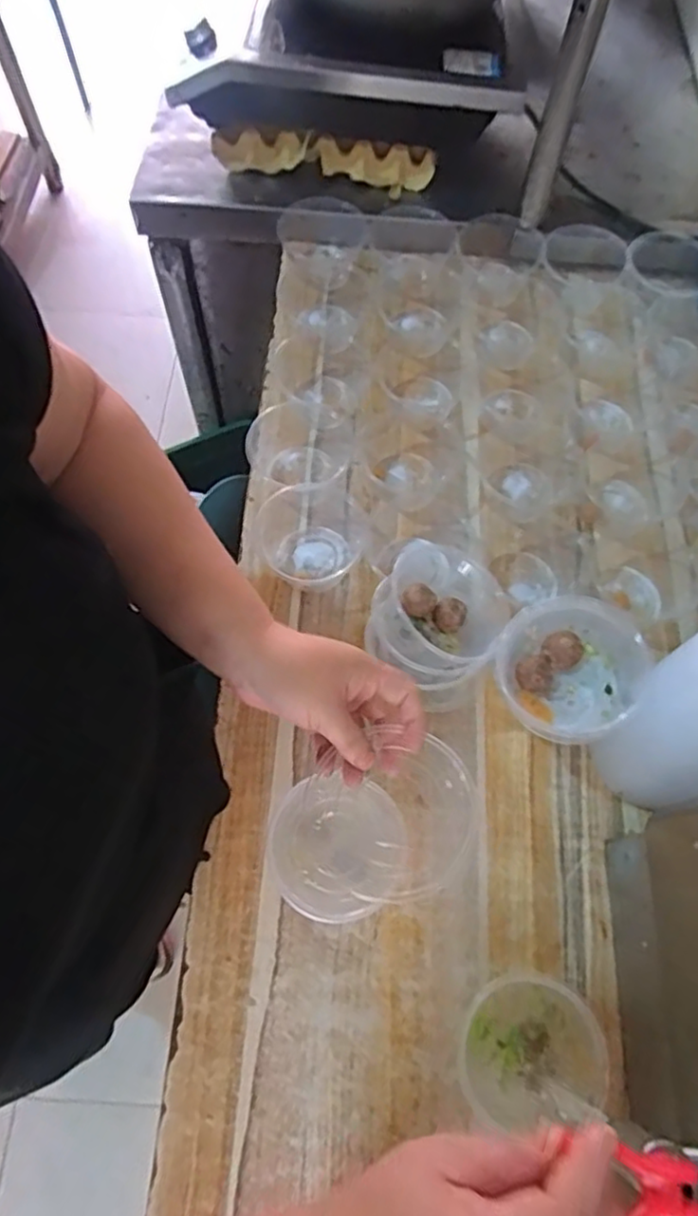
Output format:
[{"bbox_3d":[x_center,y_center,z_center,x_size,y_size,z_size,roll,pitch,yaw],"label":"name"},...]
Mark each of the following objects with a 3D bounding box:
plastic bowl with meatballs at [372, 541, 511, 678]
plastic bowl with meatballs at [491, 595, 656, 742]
[{"bbox_3d":[0.079,-0.002,0.568,0.107,0.064,0.129,24,67,9],"label":"plastic bowl with meatballs"},{"bbox_3d":[0.181,0.046,0.534,0.112,0.054,0.108,1,66,-2],"label":"plastic bowl with meatballs"}]

